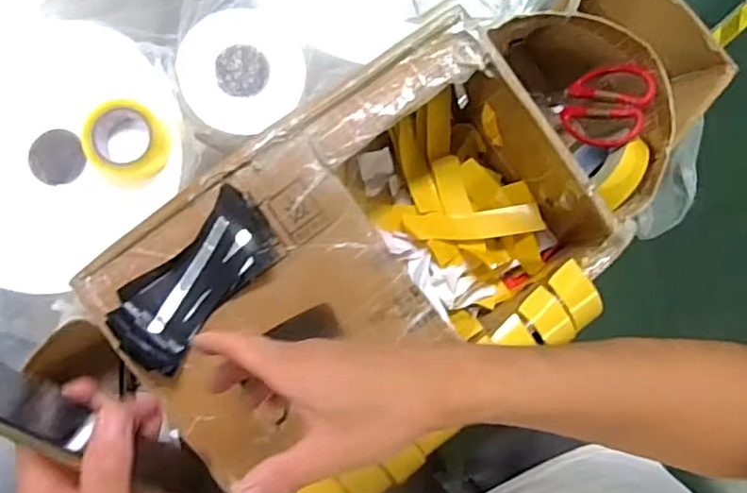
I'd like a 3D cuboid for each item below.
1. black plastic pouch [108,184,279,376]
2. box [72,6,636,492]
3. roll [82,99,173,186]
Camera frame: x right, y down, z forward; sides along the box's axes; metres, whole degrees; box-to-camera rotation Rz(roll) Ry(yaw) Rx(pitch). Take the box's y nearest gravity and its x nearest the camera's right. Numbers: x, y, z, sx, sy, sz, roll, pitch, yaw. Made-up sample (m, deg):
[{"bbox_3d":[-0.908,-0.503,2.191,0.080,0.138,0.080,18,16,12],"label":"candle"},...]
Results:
[{"bbox_3d":[-0.161,0.026,0.552,0.082,0.050,0.169,39,85,-2],"label":"black plastic pouch"},{"bbox_3d":[-0.009,0.016,0.660,0.463,0.175,0.302,-36,90,-5],"label":"box"},{"bbox_3d":[-0.356,-0.150,0.887,0.119,0.044,0.115,35,85,-2],"label":"roll"}]

